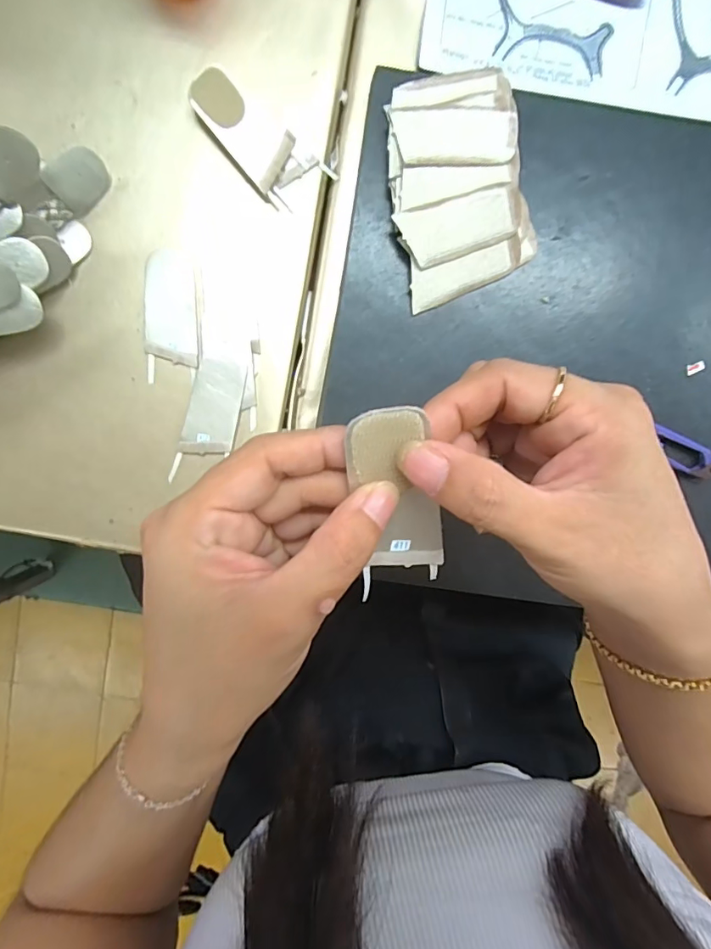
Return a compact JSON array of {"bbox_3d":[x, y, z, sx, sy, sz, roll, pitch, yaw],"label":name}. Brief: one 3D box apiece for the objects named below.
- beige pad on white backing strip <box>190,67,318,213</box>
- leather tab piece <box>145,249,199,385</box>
[{"bbox_3d":[-0.065,-0.204,0.296,0.075,0.015,0.036,40,93,-5],"label":"beige pad on white backing strip"},{"bbox_3d":[-0.117,-0.101,0.308,0.033,0.004,0.077,1,96,-2],"label":"leather tab piece"}]

